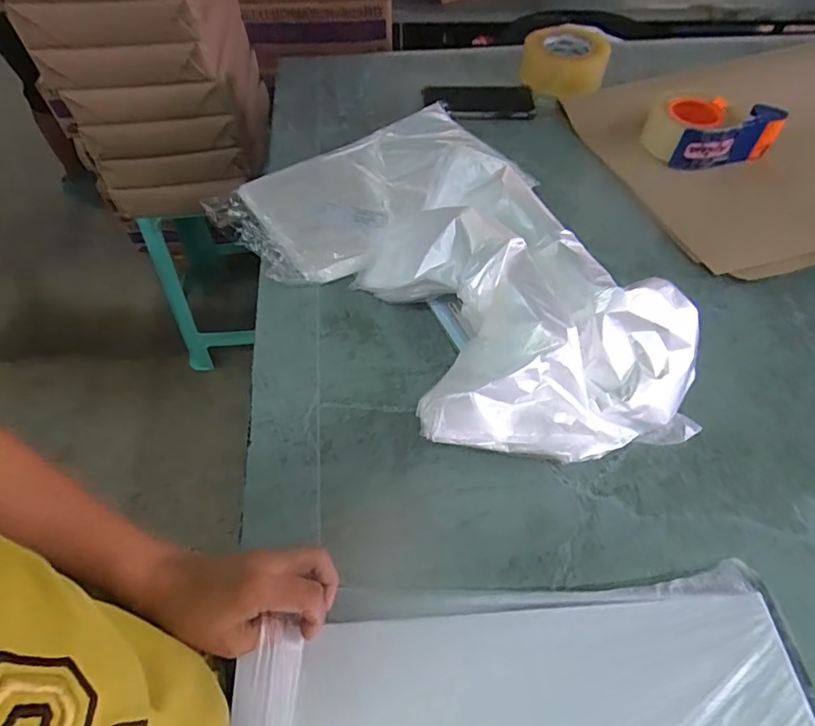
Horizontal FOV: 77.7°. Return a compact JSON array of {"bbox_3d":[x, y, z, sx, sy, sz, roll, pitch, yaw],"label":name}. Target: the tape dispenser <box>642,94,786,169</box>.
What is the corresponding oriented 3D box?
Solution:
[{"bbox_3d":[0.425,-0.334,0.718,0.157,0.064,0.115,-15,57,-9],"label":"tape dispenser"}]

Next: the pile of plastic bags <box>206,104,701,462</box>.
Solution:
[{"bbox_3d":[0.013,-0.140,0.530,0.371,0.124,0.555,-15,56,-13],"label":"pile of plastic bags"}]

